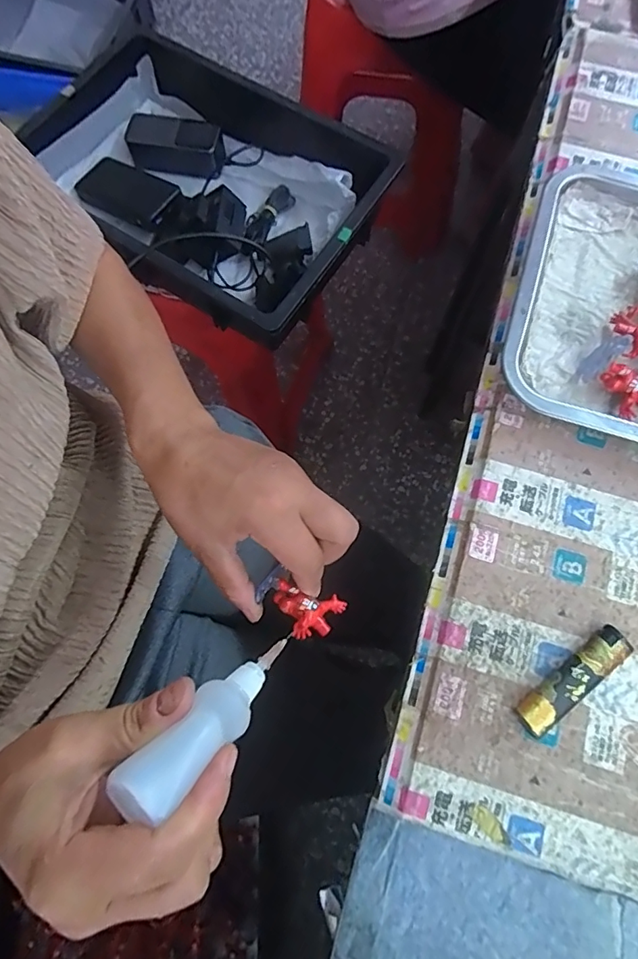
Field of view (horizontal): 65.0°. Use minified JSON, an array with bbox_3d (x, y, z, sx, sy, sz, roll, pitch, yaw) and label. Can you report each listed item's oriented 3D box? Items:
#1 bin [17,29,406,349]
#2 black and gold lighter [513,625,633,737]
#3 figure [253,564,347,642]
[{"bbox_3d":[-0.166,-0.399,0.674,0.473,0.085,0.297,33,77,9],"label":"bin"},{"bbox_3d":[0.148,0.116,0.292,0.078,0.012,0.019,-36,77,-9],"label":"black and gold lighter"},{"bbox_3d":[-0.012,0.076,0.309,0.049,0.034,0.033,35,77,10],"label":"figure"}]

